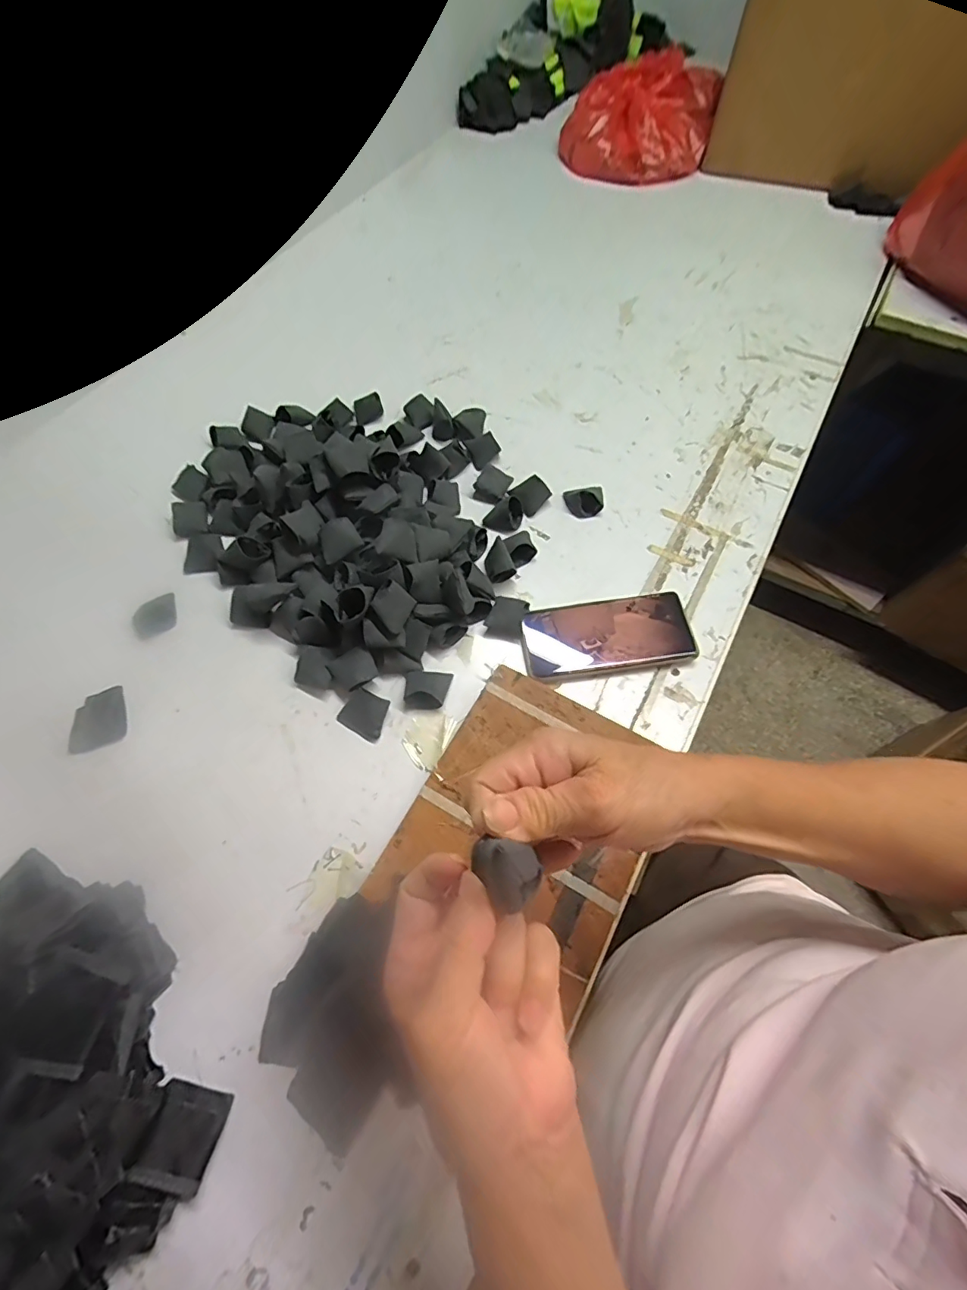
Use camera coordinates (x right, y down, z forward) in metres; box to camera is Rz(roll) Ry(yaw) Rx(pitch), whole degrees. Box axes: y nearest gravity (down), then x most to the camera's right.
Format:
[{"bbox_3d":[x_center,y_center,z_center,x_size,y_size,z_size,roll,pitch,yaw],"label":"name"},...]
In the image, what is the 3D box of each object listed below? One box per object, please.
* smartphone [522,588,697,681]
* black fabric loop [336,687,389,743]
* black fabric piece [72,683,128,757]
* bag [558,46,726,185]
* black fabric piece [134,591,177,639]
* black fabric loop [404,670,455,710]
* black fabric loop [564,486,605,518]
[{"bbox_3d":[0.119,-0.010,0.489,0.160,0.010,0.075,-10,68,-2],"label":"smartphone"},{"bbox_3d":[-0.107,0.063,0.464,0.045,0.010,0.037,27,67,14],"label":"black fabric loop"},{"bbox_3d":[-0.355,0.069,0.469,0.047,0.004,0.054,-17,64,-7],"label":"black fabric piece"},{"bbox_3d":[0.292,-0.991,0.948,0.260,0.084,0.319,14,64,8],"label":"bag"},{"bbox_3d":[-0.333,-0.029,0.517,0.043,0.004,0.048,-22,60,-5],"label":"black fabric piece"},{"bbox_3d":[-0.053,0.039,0.472,0.040,0.021,0.037,11,64,7],"label":"black fabric loop"},{"bbox_3d":[0.114,-0.163,0.565,0.041,0.023,0.039,-1,63,1],"label":"black fabric loop"}]

